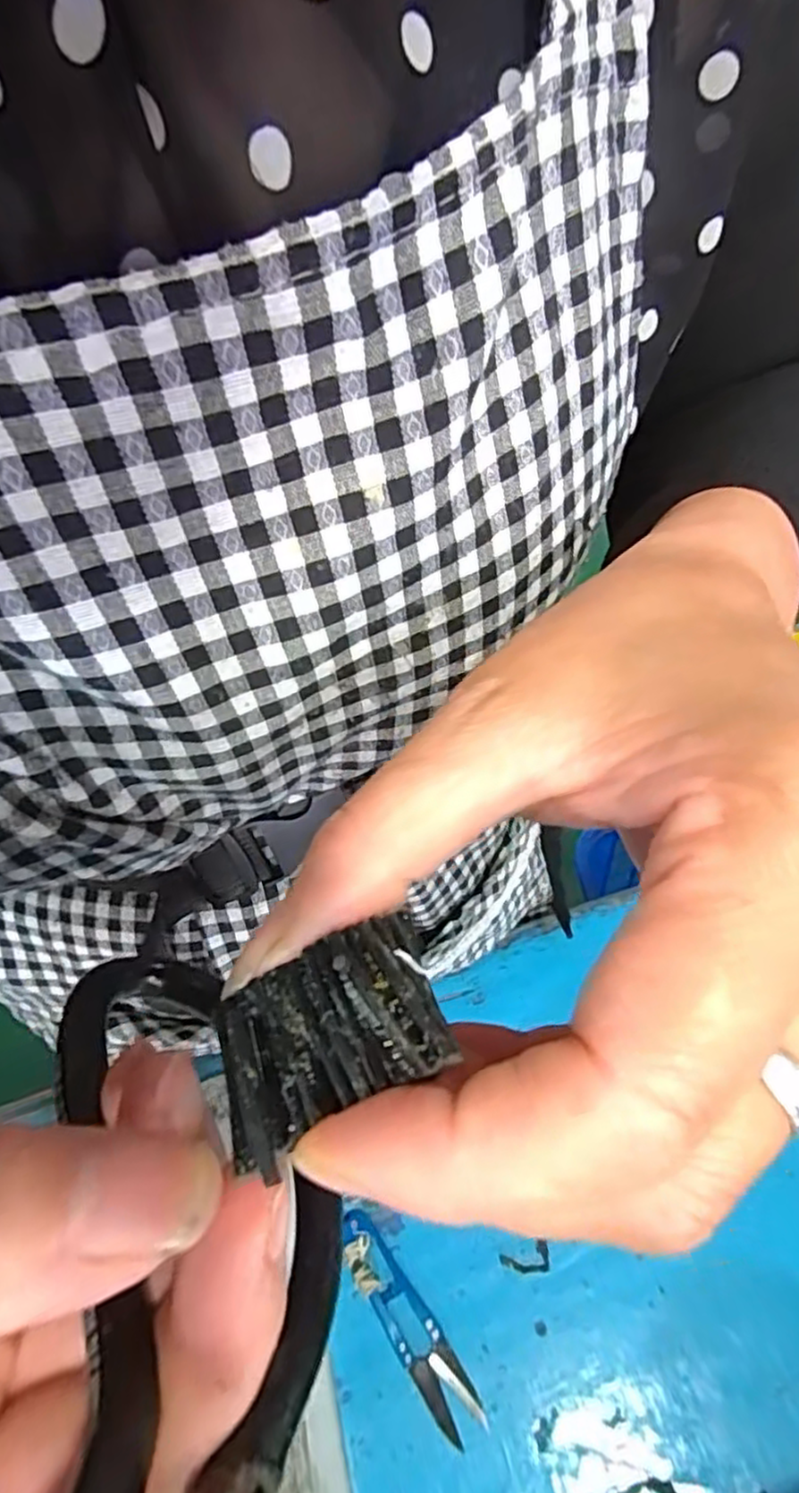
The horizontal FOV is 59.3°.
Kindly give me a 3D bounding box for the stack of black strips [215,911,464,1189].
[{"bbox_3d":[-0.010,0.037,0.092,0.030,0.007,0.021,-23,55,-12],"label":"stack of black strips"}]

